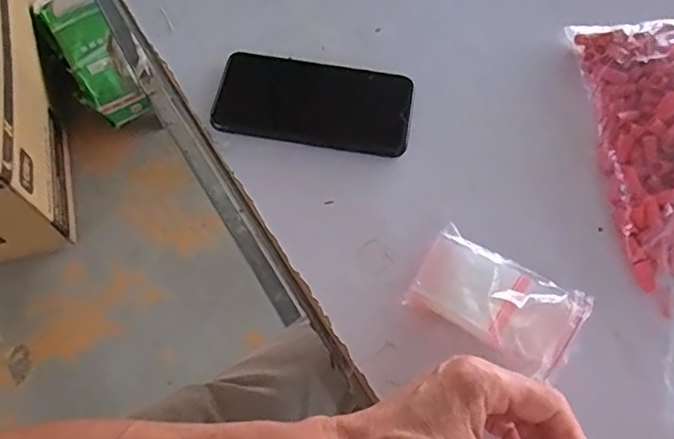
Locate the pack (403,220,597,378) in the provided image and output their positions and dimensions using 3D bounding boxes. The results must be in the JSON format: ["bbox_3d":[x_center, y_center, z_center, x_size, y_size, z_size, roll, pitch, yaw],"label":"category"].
[{"bbox_3d":[0.110,0.054,0.396,0.110,0.021,0.065,29,69,12],"label":"pack"}]

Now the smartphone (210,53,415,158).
[{"bbox_3d":[-0.020,-0.093,0.468,0.160,0.012,0.077,8,66,4],"label":"smartphone"}]

